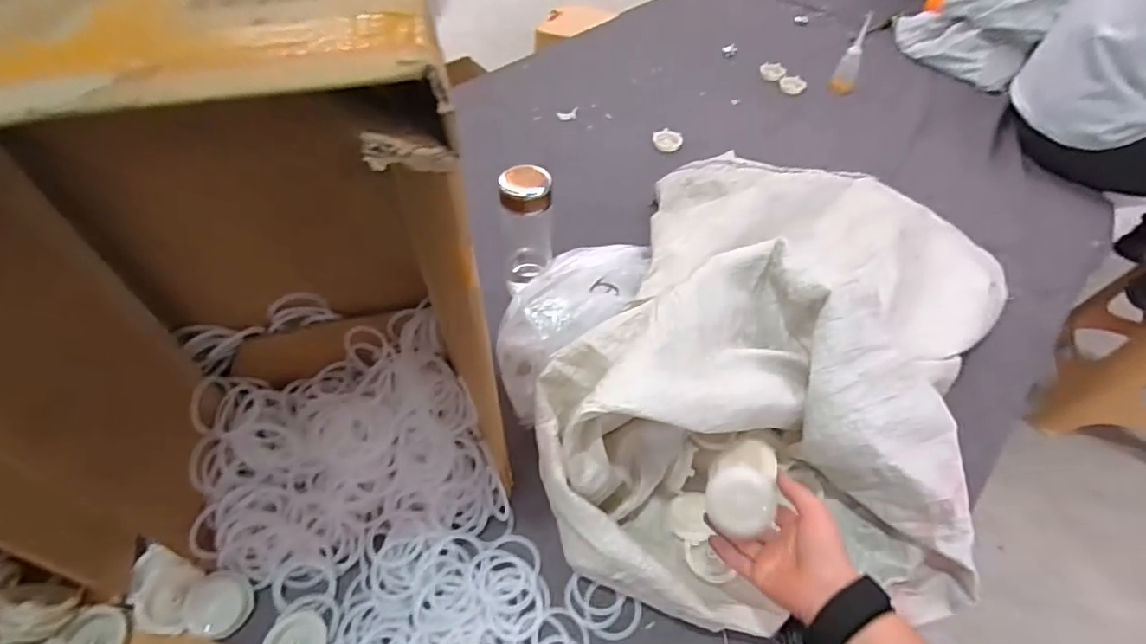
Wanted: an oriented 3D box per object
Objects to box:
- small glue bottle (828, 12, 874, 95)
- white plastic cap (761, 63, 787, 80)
[{"bbox_3d":[0.636,-0.605,1.213,0.056,0.141,0.059,21,53,15],"label":"small glue bottle"},{"bbox_3d":[0.472,-0.592,1.269,0.057,0.024,0.047,17,52,12],"label":"white plastic cap"}]

